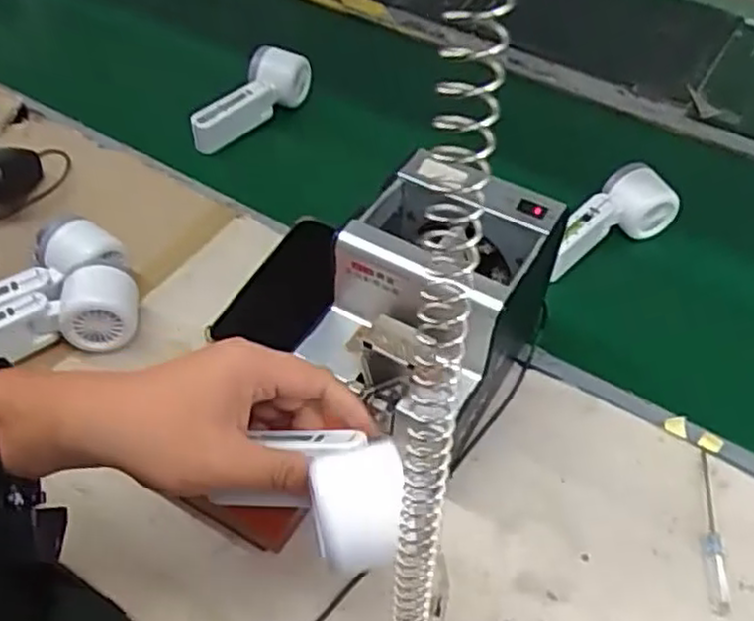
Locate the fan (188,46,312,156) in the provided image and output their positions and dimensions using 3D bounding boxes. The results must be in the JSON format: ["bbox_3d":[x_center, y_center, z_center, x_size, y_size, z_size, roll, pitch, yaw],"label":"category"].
[{"bbox_3d":[-0.134,-0.240,0.835,0.065,0.050,0.169,19,48,15],"label":"fan"}]

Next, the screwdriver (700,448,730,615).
[{"bbox_3d":[0.235,0.154,0.520,0.015,0.010,0.119,9,46,1],"label":"screwdriver"}]

